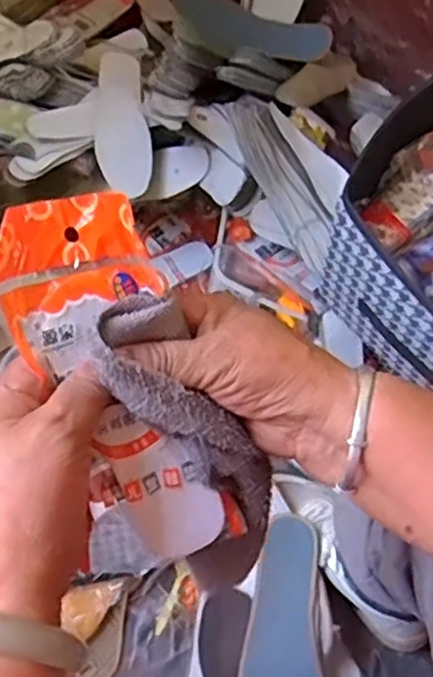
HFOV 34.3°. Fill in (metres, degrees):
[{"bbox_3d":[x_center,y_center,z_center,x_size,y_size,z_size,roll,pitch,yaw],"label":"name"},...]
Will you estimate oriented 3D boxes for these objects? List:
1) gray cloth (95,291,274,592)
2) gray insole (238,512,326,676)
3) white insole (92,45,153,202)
[{"bbox_3d":[-0.009,0.059,0.350,0.055,0.171,0.027,-32,27,-18],"label":"gray cloth"},{"bbox_3d":[0.070,0.325,0.719,0.083,0.021,0.271,5,76,1],"label":"gray insole"},{"bbox_3d":[-0.125,-0.289,0.919,0.070,0.016,0.221,-4,70,-8],"label":"white insole"}]

